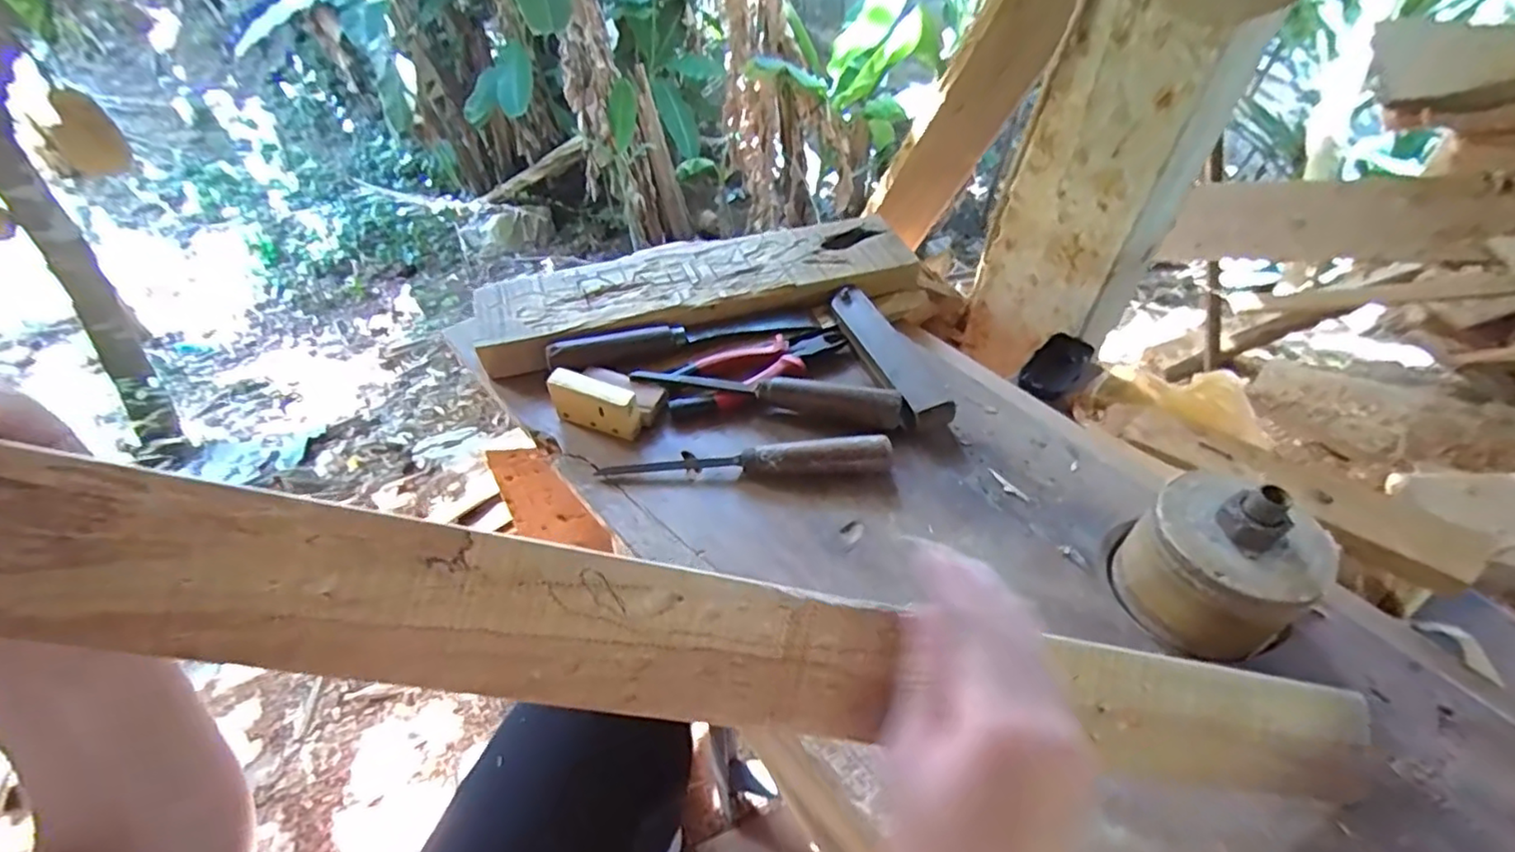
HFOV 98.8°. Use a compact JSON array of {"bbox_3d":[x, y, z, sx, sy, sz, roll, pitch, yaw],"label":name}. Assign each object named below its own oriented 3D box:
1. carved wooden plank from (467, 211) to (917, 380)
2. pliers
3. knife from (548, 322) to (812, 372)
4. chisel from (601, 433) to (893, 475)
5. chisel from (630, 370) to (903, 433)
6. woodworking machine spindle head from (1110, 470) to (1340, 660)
[{"bbox_3d":[-0.059,-0.154,0.691,0.451,0.032,0.132,-13,49,-12],"label":"carved wooden plank"},{"bbox_3d":[0.003,-0.057,0.617,0.185,0.016,0.068,-19,50,-17],"label":"pliers"},{"bbox_3d":[-0.075,-0.087,0.633,0.250,0.018,0.034,-13,49,-12],"label":"knife"},{"bbox_3d":[-0.008,0.026,0.528,0.230,0.029,0.023,0,48,0],"label":"chisel"},{"bbox_3d":[0.007,-0.029,0.580,0.237,0.032,0.027,8,48,6],"label":"chisel"},{"bbox_3d":[0.304,0.087,0.428,0.091,0.108,0.098,0,48,0],"label":"woodworking machine spindle head"}]

